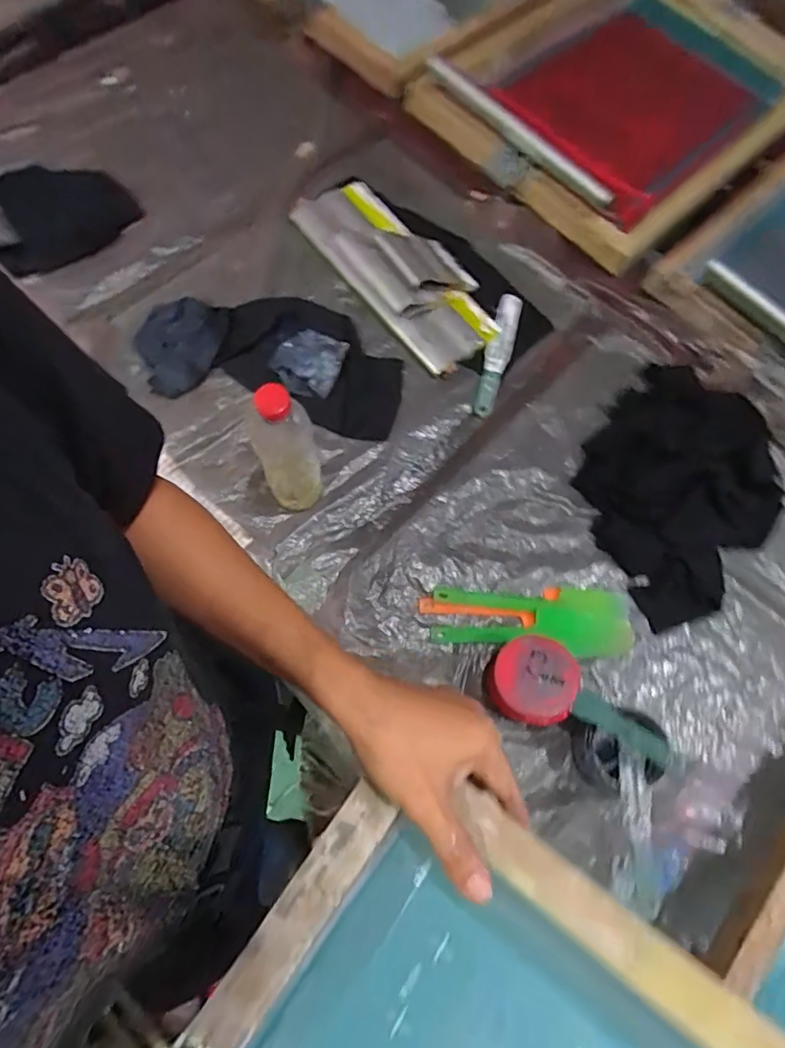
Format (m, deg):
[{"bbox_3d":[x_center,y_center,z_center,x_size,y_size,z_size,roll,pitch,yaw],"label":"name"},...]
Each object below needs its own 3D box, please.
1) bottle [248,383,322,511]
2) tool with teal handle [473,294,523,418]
[{"bbox_3d":[-0.124,-0.084,0.607,0.051,0.235,0.066,-36,76,-13],"label":"bottle"},{"bbox_3d":[0.155,-0.255,0.792,0.037,0.017,0.212,17,71,4],"label":"tool with teal handle"}]

